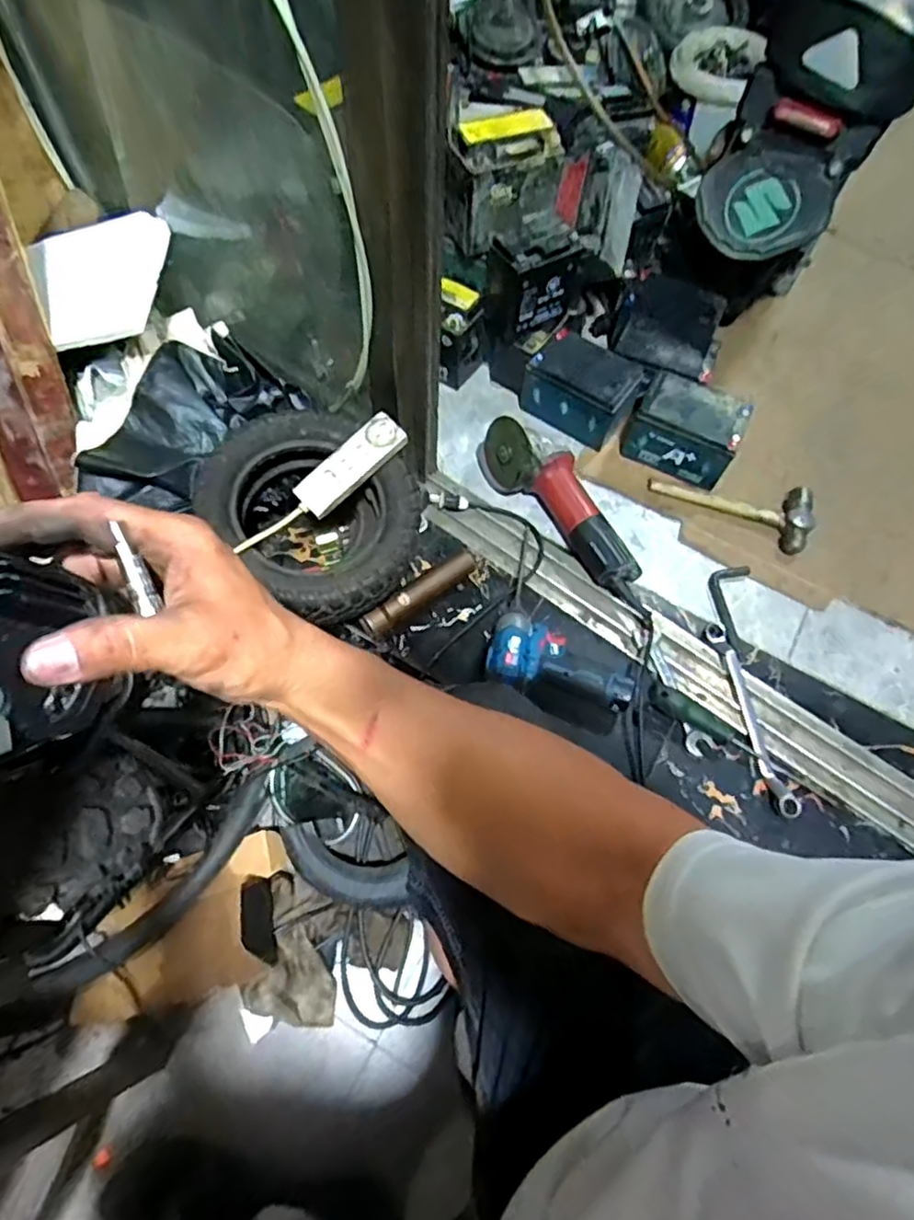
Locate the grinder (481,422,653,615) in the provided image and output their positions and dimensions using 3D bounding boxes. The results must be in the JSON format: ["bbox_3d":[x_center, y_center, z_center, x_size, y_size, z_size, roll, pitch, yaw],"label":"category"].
[{"bbox_3d":[0.161,-0.143,0.917,0.078,0.090,0.349,-34,70,-18],"label":"grinder"}]

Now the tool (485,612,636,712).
[{"bbox_3d":[0.134,0.067,0.834,0.188,0.062,0.095,17,64,6],"label":"tool"}]

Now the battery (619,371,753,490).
[{"bbox_3d":[0.335,-0.270,0.971,0.154,0.083,0.117,24,65,9],"label":"battery"}]

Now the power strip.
[{"bbox_3d":[-0.126,-0.170,0.775,0.149,0.022,0.053,-44,73,-6],"label":"power strip"}]

